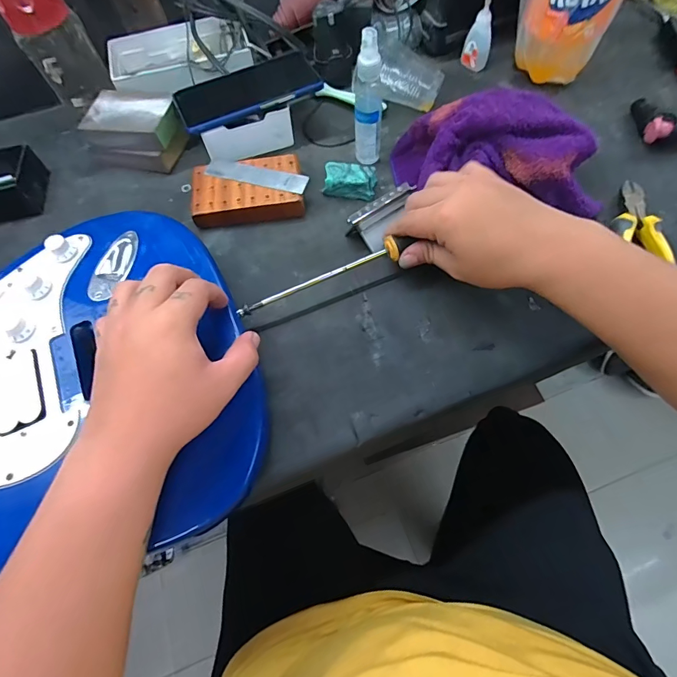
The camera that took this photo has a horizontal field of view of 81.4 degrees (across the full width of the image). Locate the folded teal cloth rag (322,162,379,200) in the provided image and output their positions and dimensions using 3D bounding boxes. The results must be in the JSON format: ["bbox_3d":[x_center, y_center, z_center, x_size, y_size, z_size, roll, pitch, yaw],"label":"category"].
[{"bbox_3d":[0.013,-0.178,0.447,0.057,0.026,0.028,6,66,7],"label":"folded teal cloth rag"}]

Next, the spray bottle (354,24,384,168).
[{"bbox_3d":[0.031,-0.248,0.417,0.027,0.127,0.026,-2,65,3],"label":"spray bottle"}]

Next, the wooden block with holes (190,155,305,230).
[{"bbox_3d":[-0.103,-0.168,0.449,0.122,0.025,0.075,-9,65,0],"label":"wooden block with holes"}]

